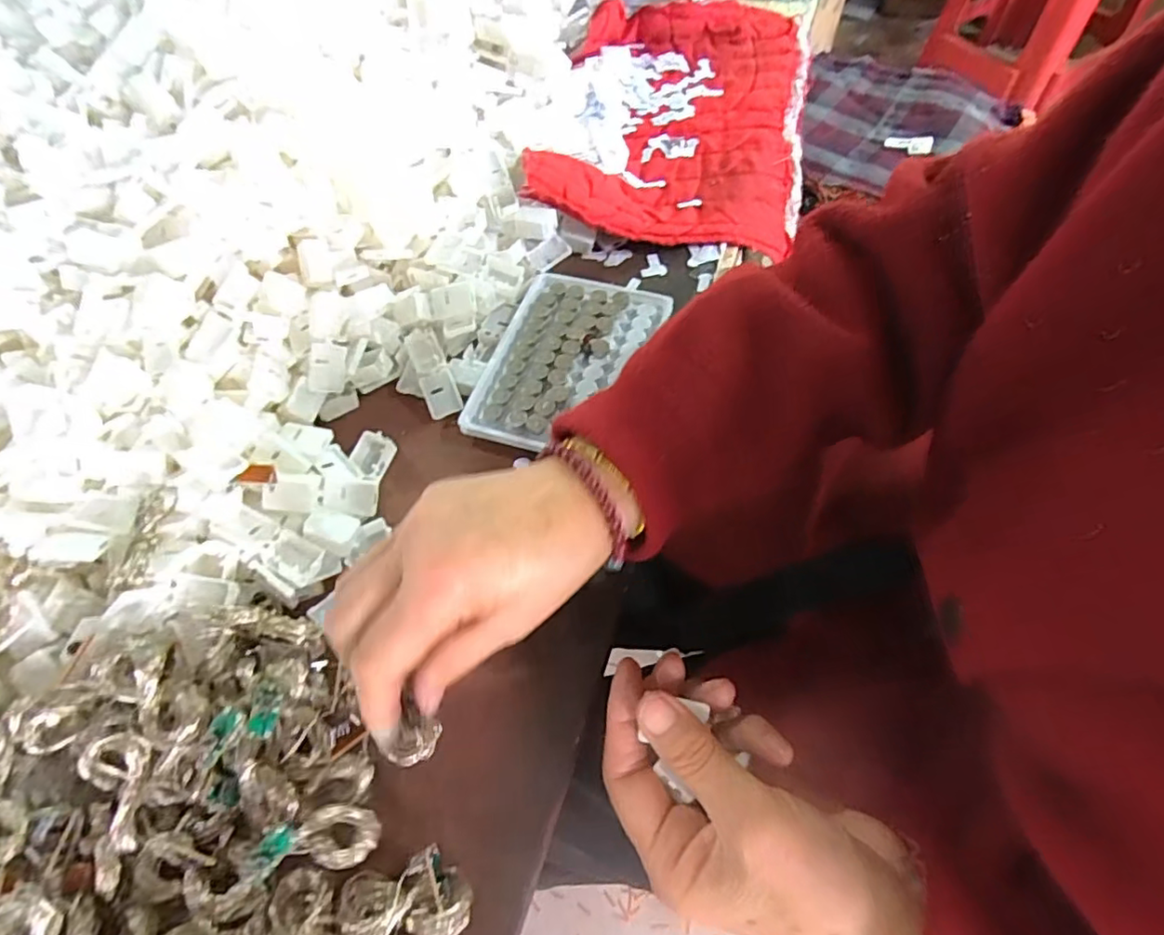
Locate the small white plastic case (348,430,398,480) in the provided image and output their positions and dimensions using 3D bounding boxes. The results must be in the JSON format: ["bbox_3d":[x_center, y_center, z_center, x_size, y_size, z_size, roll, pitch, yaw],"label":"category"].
[{"bbox_3d":[-0.121,-0.007,0.345,0.019,0.013,0.026,19,64,15],"label":"small white plastic case"}]

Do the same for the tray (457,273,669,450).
[{"bbox_3d":[-0.010,-0.067,0.365,0.090,0.009,0.130,16,63,13],"label":"tray"}]

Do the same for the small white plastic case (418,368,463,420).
[{"bbox_3d":[-0.086,-0.045,0.361,0.021,0.004,0.028,-21,85,-1],"label":"small white plastic case"}]

